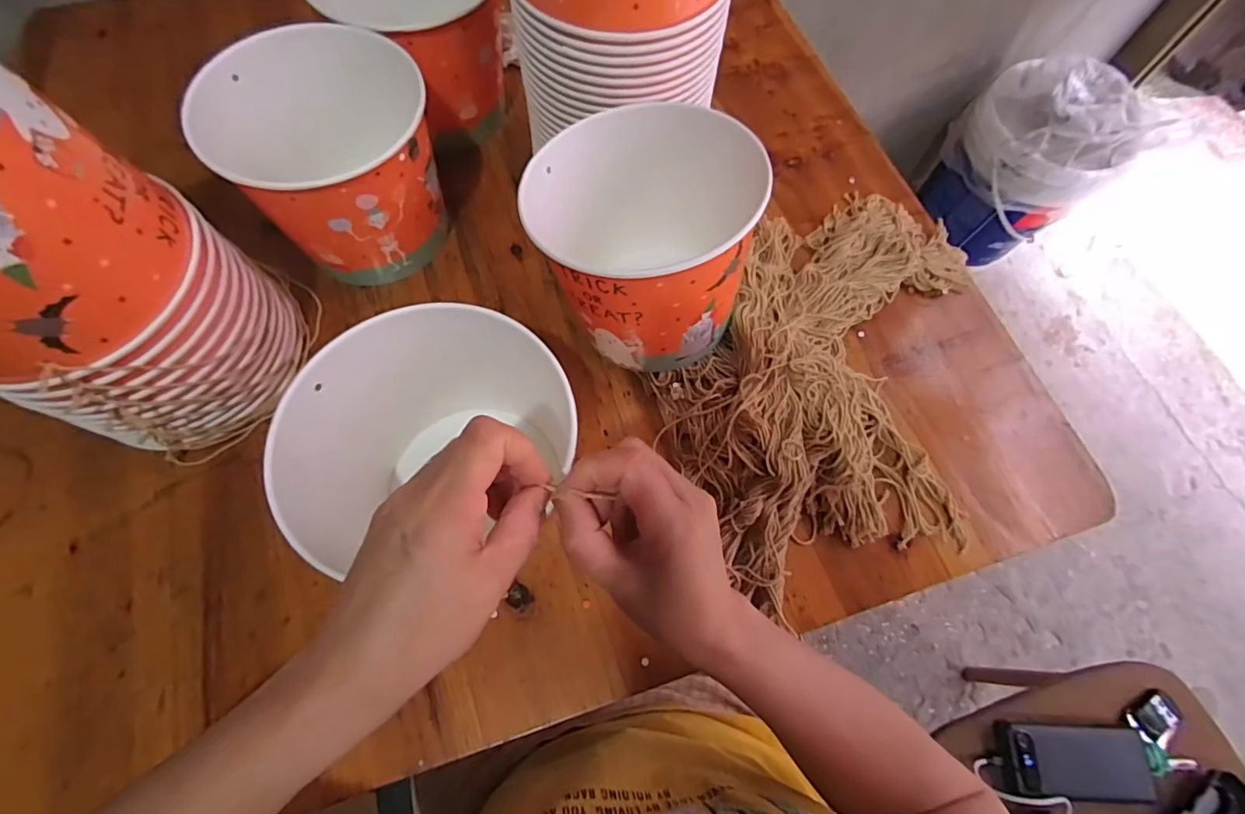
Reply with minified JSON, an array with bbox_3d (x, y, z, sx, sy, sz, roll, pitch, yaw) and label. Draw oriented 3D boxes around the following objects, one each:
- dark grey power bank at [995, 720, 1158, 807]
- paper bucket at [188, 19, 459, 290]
[{"bbox_3d":[0.506,0.400,0.602,0.157,0.030,0.070,4,67,-1],"label":"dark grey power bank"},{"bbox_3d":[-0.242,-0.191,0.446,0.133,0.137,0.160,-42,75,-17],"label":"paper bucket"}]

